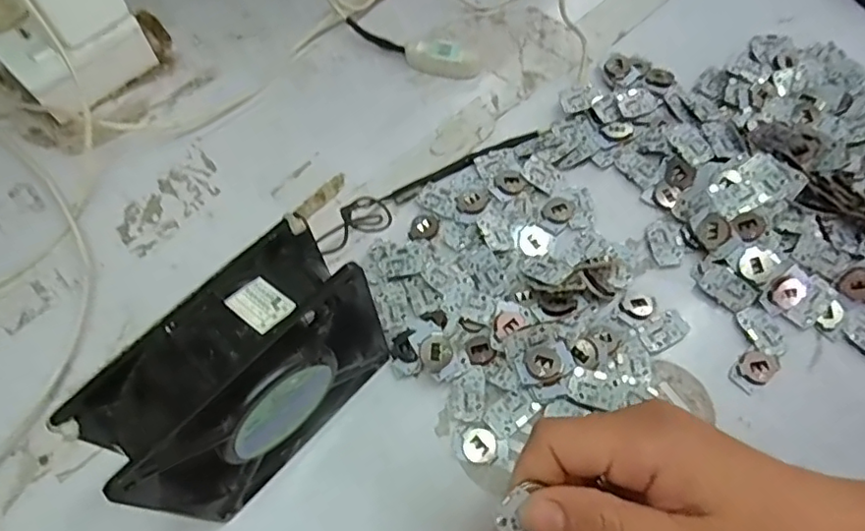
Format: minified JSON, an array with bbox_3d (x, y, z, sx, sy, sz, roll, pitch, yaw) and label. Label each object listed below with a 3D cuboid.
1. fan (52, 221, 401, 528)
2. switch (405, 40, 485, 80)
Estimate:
[{"bbox_3d":[-0.081,0.054,0.268,0.128,0.115,0.046,-41,69,-17],"label":"fan"},{"bbox_3d":[0.008,-0.153,0.430,0.057,0.015,0.020,16,63,12],"label":"switch"}]

